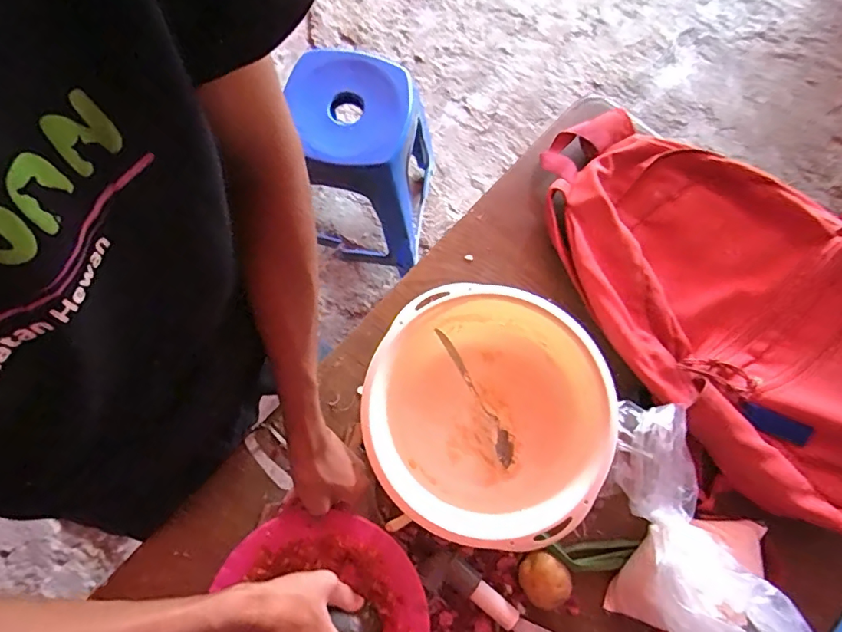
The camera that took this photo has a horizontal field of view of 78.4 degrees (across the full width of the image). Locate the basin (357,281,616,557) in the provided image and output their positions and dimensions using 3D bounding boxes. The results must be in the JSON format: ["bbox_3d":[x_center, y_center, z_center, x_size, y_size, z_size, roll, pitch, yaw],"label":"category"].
[{"bbox_3d":[0.068,0.101,0.548,0.244,0.092,0.239,0,77,0],"label":"basin"}]

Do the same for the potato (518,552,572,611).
[{"bbox_3d":[0.130,0.276,0.535,0.060,0.038,0.048,44,80,9],"label":"potato"}]

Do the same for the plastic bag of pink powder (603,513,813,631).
[{"bbox_3d":[0.275,0.267,0.485,0.147,0.134,0.137,7,77,1],"label":"plastic bag of pink powder"}]

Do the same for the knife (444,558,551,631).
[{"bbox_3d":[0.100,0.315,0.535,0.172,0.021,0.029,34,79,7],"label":"knife"}]

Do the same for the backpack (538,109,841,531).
[{"bbox_3d":[0.354,-0.028,0.592,0.319,0.076,0.536,-42,81,-9],"label":"backpack"}]

